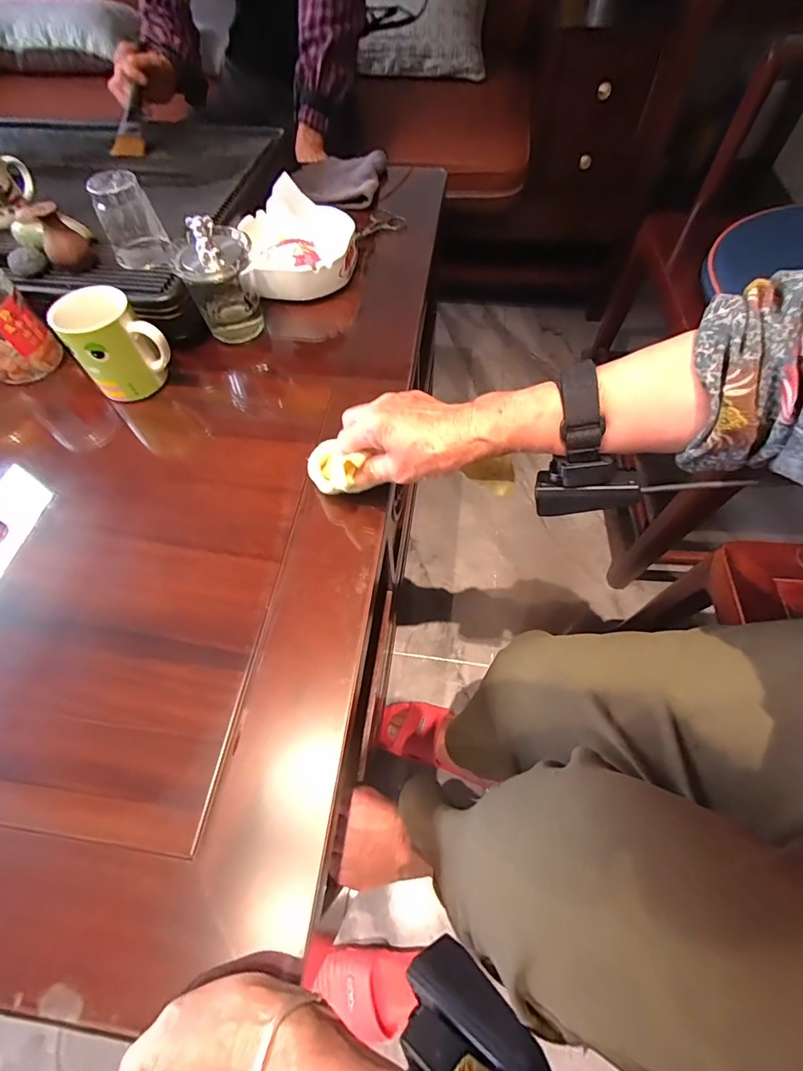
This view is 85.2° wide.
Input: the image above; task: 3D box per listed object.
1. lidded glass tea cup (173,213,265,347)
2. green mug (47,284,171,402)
[{"bbox_3d":[-0.203,-0.288,0.500,0.076,0.126,0.082,-1,61,2],"label":"lidded glass tea cup"},{"bbox_3d":[-0.300,-0.198,0.463,0.078,0.089,0.074,-1,61,2],"label":"green mug"}]

